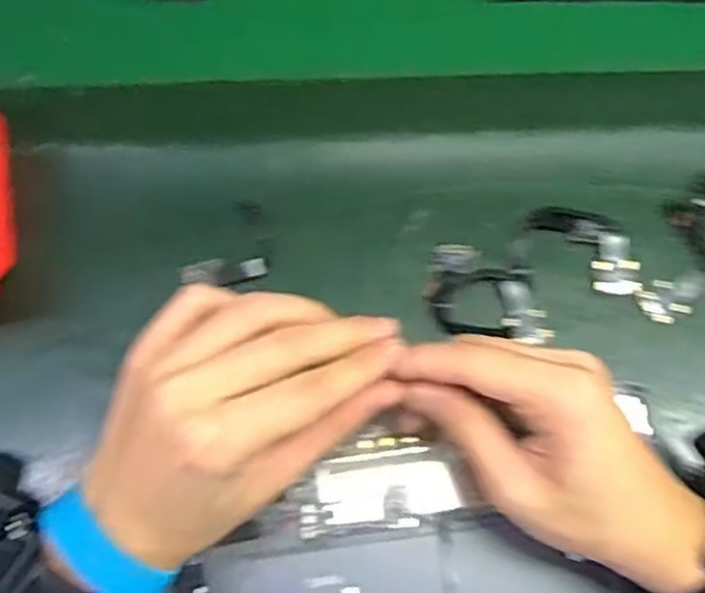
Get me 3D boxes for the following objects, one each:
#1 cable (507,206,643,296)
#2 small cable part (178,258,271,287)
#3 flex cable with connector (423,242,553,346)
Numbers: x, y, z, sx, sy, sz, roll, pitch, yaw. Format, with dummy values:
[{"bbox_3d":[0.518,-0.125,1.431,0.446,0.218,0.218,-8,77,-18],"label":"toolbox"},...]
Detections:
[{"bbox_3d":[0.134,-0.030,0.440,0.077,0.006,0.047,13,71,4],"label":"cable"},{"bbox_3d":[-0.074,-0.014,0.425,0.049,0.006,0.015,-8,71,-3],"label":"small cable part"},{"bbox_3d":[0.079,-0.002,0.430,0.071,0.007,0.053,7,71,2],"label":"flex cable with connector"}]

